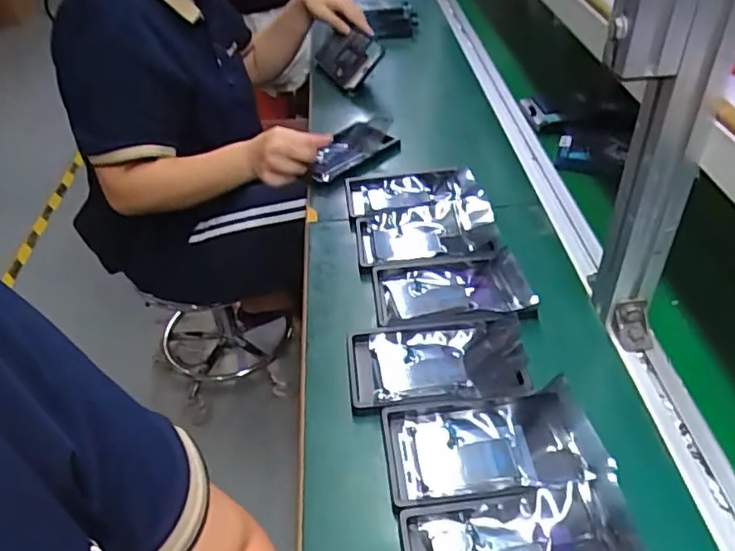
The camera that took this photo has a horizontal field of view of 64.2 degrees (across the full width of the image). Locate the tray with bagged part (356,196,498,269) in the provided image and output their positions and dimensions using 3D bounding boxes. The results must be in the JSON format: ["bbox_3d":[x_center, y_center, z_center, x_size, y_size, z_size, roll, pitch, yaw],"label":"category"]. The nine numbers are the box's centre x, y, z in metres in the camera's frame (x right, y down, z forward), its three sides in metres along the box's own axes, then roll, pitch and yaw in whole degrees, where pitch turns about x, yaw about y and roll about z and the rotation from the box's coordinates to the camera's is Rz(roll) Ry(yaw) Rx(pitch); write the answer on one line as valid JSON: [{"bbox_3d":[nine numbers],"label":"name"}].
[{"bbox_3d":[0.068,-0.050,0.685,0.158,0.028,0.096,-4,40,-2],"label":"tray with bagged part"}]

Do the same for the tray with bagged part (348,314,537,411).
[{"bbox_3d":[0.063,0.072,0.539,0.159,0.034,0.095,-2,40,1],"label":"tray with bagged part"}]

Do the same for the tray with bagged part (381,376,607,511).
[{"bbox_3d":[0.095,0.132,0.472,0.157,0.030,0.092,-5,40,-2],"label":"tray with bagged part"}]

